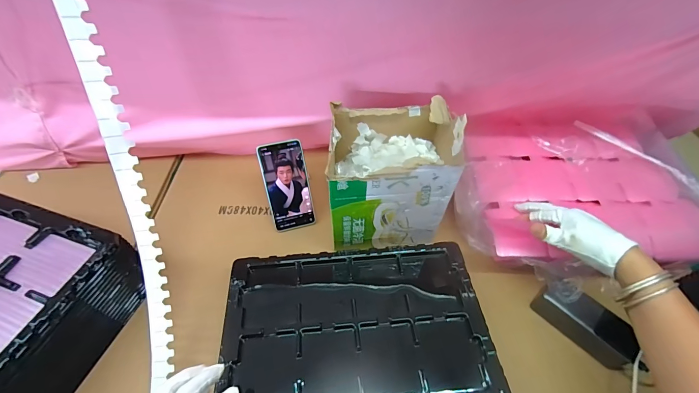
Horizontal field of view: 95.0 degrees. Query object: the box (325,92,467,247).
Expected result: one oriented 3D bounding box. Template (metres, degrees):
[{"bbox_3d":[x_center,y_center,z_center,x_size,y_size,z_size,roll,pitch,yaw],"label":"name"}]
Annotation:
[{"bbox_3d":[0.061,-0.037,0.535,0.192,0.203,0.157,-5,52,-6],"label":"box"}]

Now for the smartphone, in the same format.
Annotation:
[{"bbox_3d":[-0.114,-0.016,0.593,0.079,0.169,0.008,-13,21,-12],"label":"smartphone"}]

